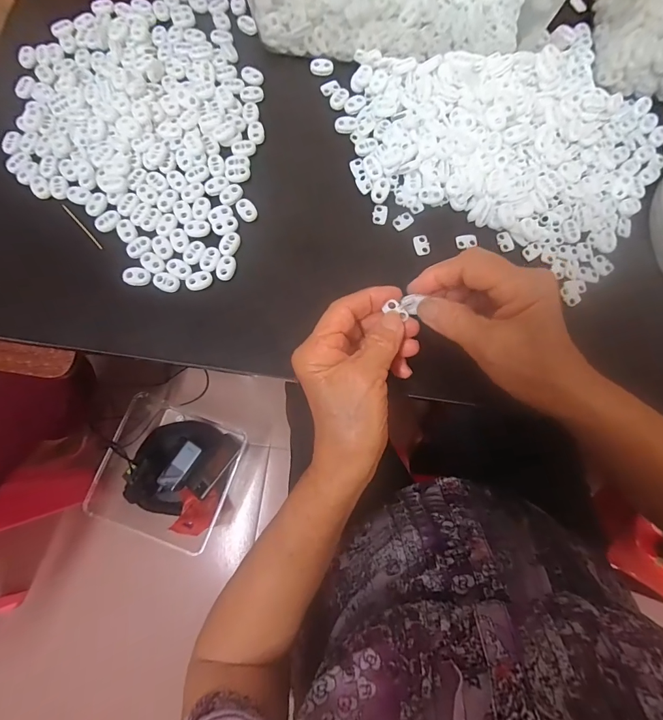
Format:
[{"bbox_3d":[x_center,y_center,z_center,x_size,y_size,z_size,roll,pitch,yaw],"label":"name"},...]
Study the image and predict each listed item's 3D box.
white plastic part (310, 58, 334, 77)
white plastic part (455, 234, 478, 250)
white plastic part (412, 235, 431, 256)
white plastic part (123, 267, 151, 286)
[{"bbox_3d":[-0.009,-0.289,0.363,0.022,0.004,0.017,-10,79,-3],"label":"white plastic part"},{"bbox_3d":[0.121,-0.107,0.333,0.019,0.004,0.014,-14,79,-3],"label":"white plastic part"},{"bbox_3d":[0.081,-0.103,0.332,0.013,0.004,0.019,-12,79,-3],"label":"white plastic part"},{"bbox_3d":[-0.166,-0.072,0.315,0.022,0.004,0.016,8,79,1],"label":"white plastic part"}]

